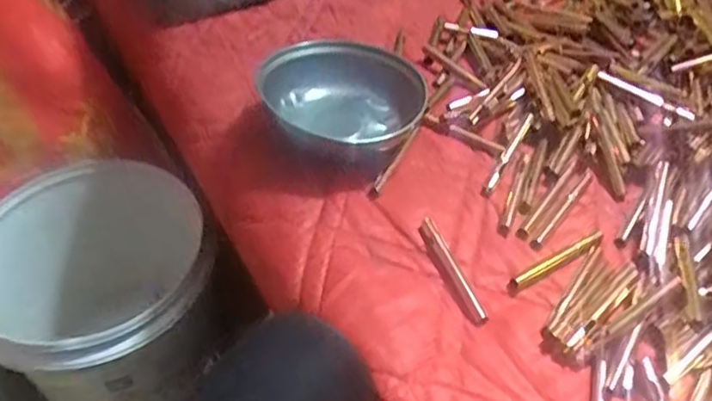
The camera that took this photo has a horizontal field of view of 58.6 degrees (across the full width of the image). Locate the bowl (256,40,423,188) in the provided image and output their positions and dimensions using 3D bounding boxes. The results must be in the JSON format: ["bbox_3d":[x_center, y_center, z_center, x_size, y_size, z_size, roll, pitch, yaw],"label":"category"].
[{"bbox_3d":[0.002,-0.079,0.537,0.142,0.062,0.142,0,46,0],"label":"bowl"}]

